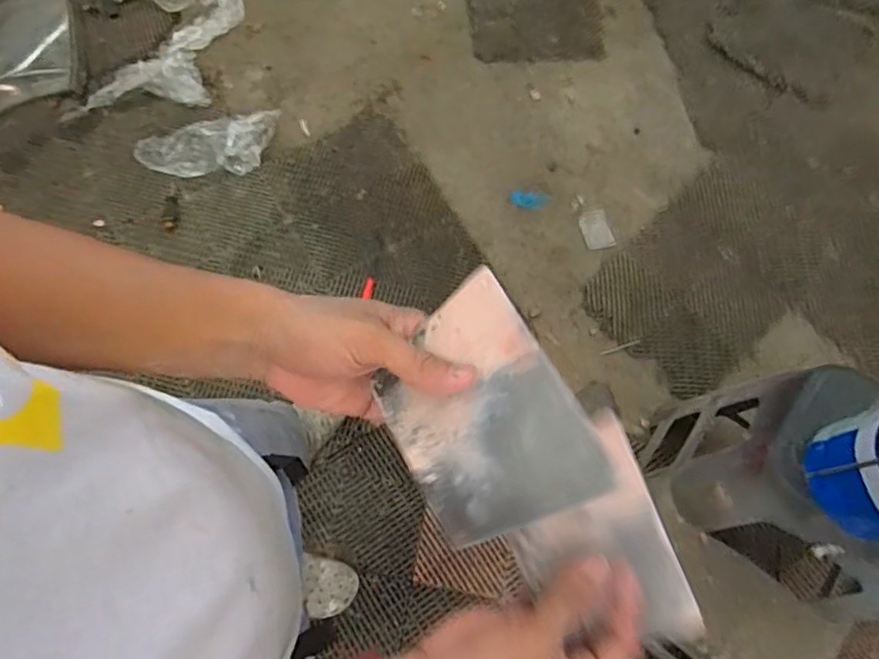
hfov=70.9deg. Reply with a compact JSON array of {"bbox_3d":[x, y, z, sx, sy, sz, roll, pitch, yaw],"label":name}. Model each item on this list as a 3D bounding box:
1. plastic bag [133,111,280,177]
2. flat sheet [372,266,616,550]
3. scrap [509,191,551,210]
[{"bbox_3d":[-0.652,-0.522,1.741,0.386,0.036,0.199,-8,70,-6],"label":"plastic bag"},{"bbox_3d":[0.022,0.049,0.353,0.099,0.005,0.136,-34,67,7],"label":"flat sheet"},{"bbox_3d":[0.247,-0.357,1.699,0.107,0.027,0.045,6,71,15],"label":"scrap"}]

